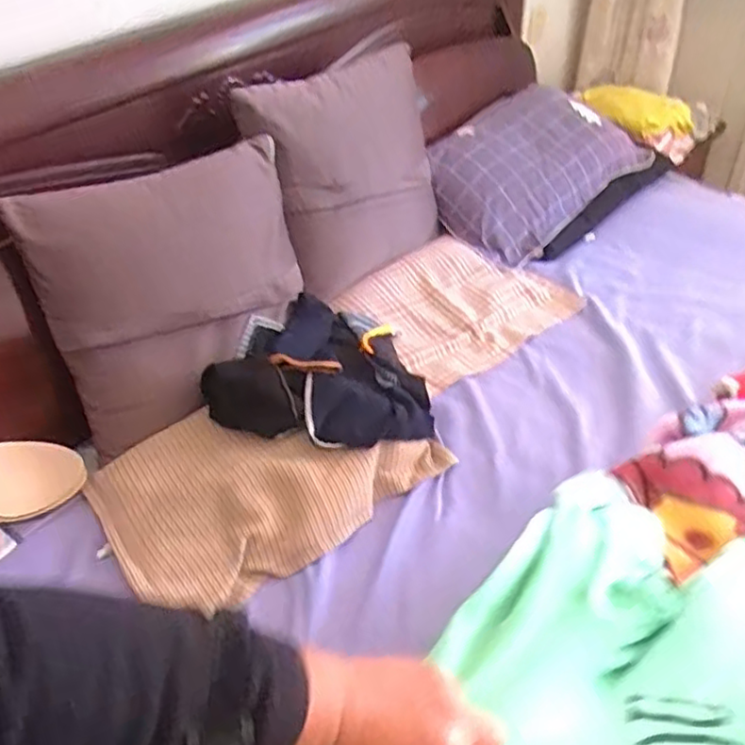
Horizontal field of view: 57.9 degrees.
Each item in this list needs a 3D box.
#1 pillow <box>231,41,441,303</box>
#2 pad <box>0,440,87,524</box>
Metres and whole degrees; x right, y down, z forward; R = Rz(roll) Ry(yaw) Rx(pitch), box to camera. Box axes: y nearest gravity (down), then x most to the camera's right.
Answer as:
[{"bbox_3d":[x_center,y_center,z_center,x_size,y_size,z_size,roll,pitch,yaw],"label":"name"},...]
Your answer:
[{"bbox_3d":[-0.037,-0.379,1.268,0.402,0.391,0.130,-27,11,-28],"label":"pillow"},{"bbox_3d":[-0.488,0.150,0.969,0.134,0.018,0.112,-9,76,-11],"label":"pad"}]

